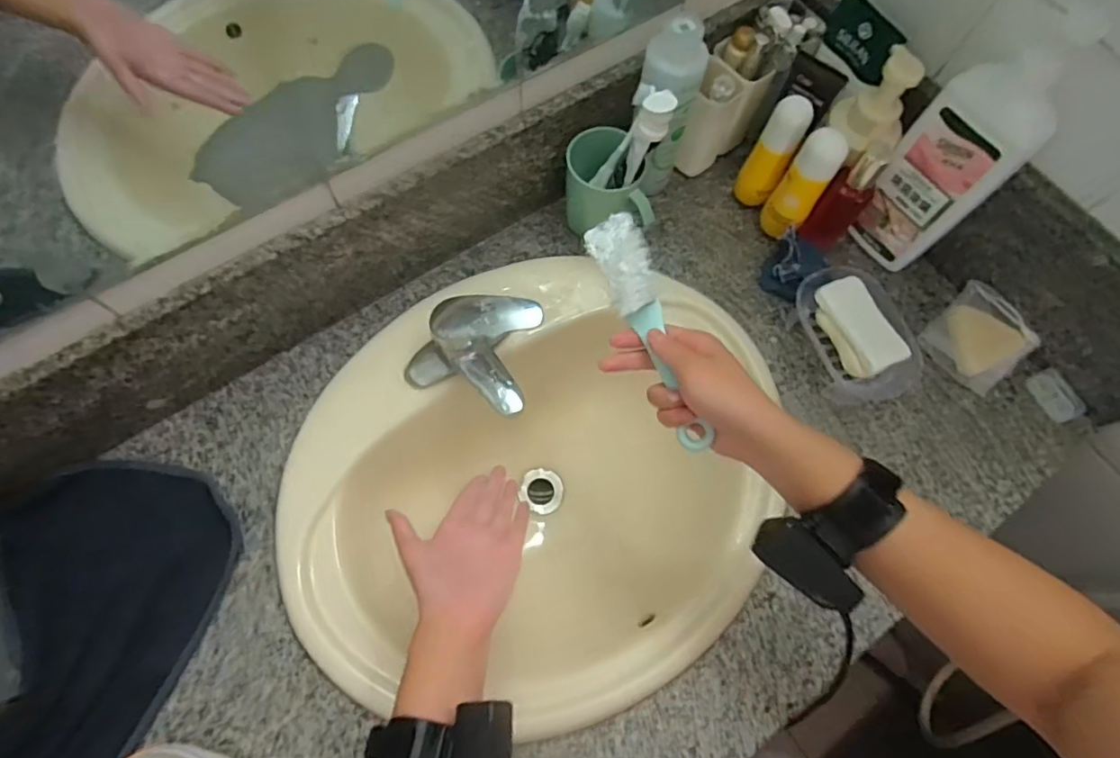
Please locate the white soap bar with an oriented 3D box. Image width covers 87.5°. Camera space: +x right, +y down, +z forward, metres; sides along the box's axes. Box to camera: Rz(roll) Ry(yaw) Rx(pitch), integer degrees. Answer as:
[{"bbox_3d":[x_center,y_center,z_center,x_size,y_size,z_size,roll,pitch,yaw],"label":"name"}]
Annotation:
[{"bbox_3d":[0.326,-0.062,0.624,0.053,0.021,0.106,-22,75,-13],"label":"white soap bar"}]

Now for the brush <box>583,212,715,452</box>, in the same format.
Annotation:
[{"bbox_3d":[0.071,-0.041,0.465,0.038,0.023,0.204,-17,74,-9],"label":"brush"}]

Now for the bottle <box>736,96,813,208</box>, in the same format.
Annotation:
[{"bbox_3d":[0.238,-0.249,0.669,0.040,0.153,0.037,29,71,4],"label":"bottle"}]

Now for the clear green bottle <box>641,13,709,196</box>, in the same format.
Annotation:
[{"bbox_3d":[0.105,-0.285,0.639,0.060,0.201,0.067,43,73,11],"label":"clear green bottle"}]

